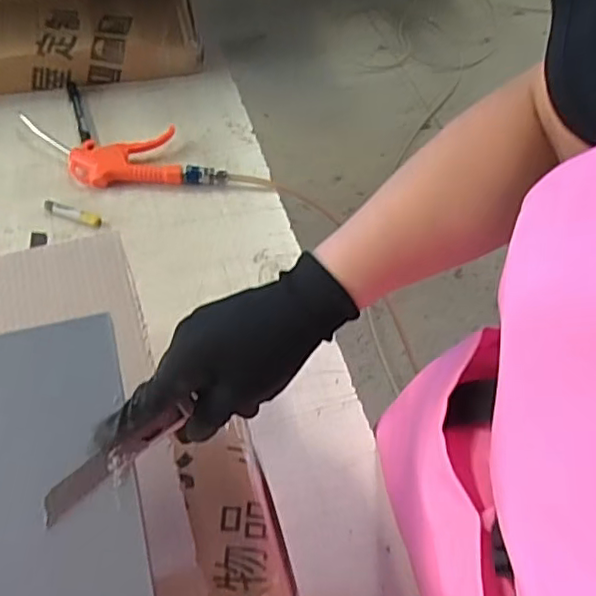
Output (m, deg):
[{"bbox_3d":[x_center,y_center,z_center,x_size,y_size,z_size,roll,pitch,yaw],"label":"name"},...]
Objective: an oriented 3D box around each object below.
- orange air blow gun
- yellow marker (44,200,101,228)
[{"bbox_3d":[-0.226,-0.188,0.798,0.257,0.023,0.099,1,56,-4],"label":"orange air blow gun"},{"bbox_3d":[-0.273,-0.102,0.744,0.072,0.012,0.016,17,56,7],"label":"yellow marker"}]

